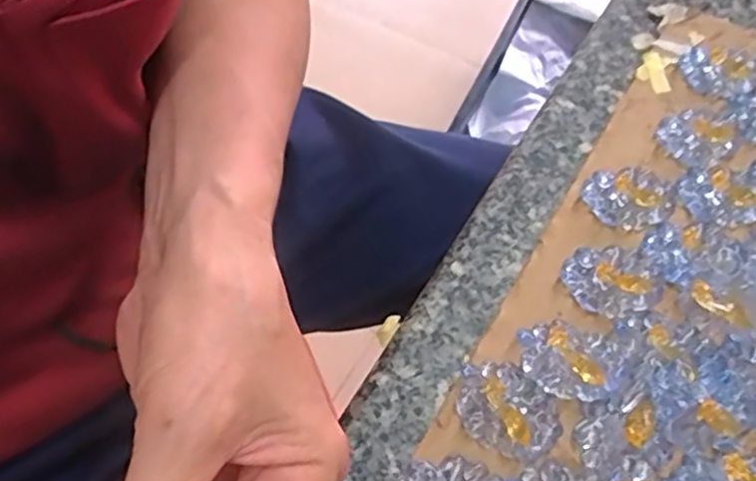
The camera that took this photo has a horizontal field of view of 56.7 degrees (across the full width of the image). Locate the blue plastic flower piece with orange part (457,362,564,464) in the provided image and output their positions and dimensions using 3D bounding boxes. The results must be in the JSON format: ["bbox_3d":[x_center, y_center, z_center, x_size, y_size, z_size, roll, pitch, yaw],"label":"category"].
[{"bbox_3d":[0.044,0.058,0.241,0.037,0.007,0.029,41,63,21],"label":"blue plastic flower piece with orange part"}]

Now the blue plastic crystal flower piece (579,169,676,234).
[{"bbox_3d":[0.105,-0.018,0.292,0.034,0.008,0.028,-10,58,-10],"label":"blue plastic crystal flower piece"}]

